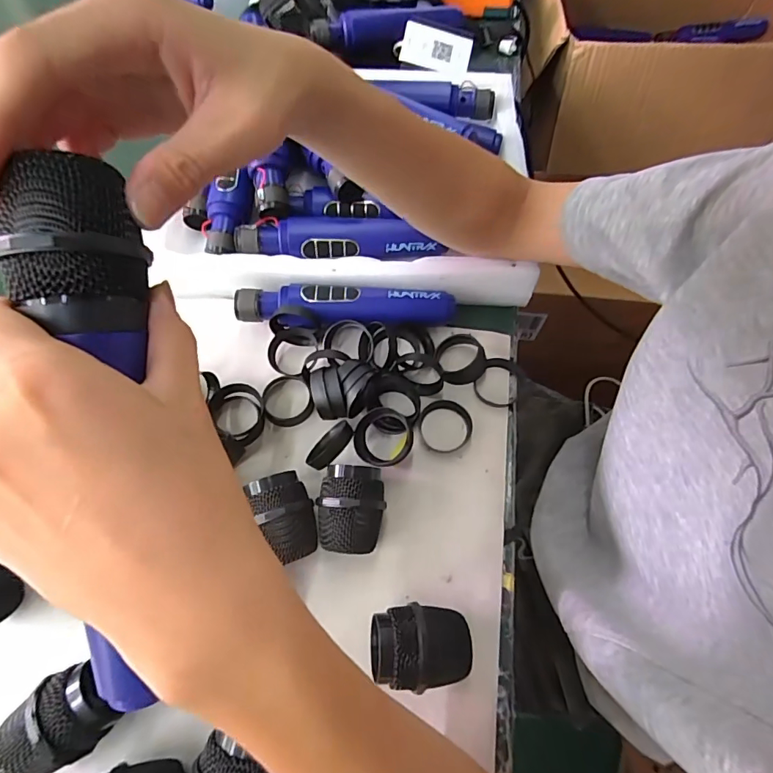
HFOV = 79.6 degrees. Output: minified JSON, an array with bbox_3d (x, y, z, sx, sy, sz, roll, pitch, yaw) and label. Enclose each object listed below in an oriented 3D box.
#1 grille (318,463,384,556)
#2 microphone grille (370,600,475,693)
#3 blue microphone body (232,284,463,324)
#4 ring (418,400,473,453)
[{"bbox_3d":[-0.025,0.089,0.331,0.046,0.050,0.057,-5,63,-2],"label":"grille"},{"bbox_3d":[0.021,0.165,0.295,0.061,0.050,0.045,-3,63,-1],"label":"microphone grille"},{"bbox_3d":[-0.035,-0.069,0.411,0.189,0.038,0.029,-1,63,0],"label":"blue microphone body"},{"bbox_3d":[0.048,0.032,0.380,0.043,0.006,0.044,0,63,0],"label":"ring"}]

